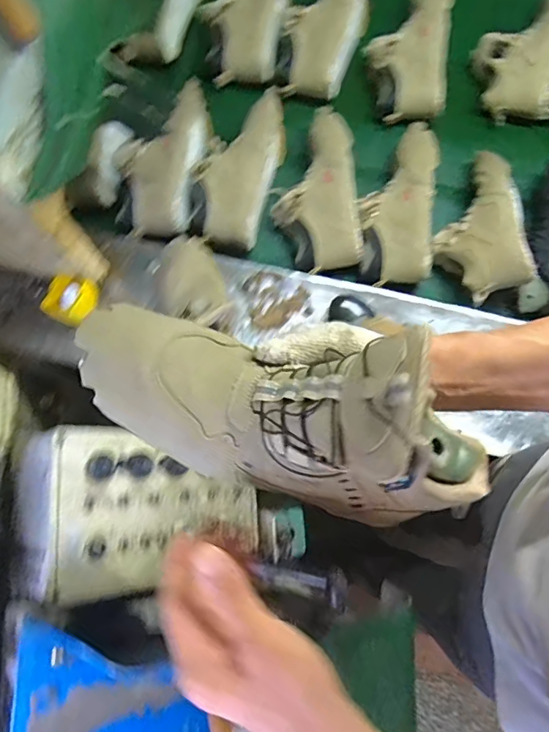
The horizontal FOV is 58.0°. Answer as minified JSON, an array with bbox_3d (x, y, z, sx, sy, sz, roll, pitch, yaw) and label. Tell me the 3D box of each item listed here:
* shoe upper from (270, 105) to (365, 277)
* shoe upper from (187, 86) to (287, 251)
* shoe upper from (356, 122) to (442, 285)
[{"bbox_3d":[0.072,-0.304,0.866,0.149,0.069,0.273,-6,78,-1],"label":"shoe upper"},{"bbox_3d":[-0.057,-0.356,0.866,0.123,0.069,0.293,17,78,4],"label":"shoe upper"},{"bbox_3d":[0.218,-0.278,0.847,0.141,0.053,0.289,14,91,4],"label":"shoe upper"}]

